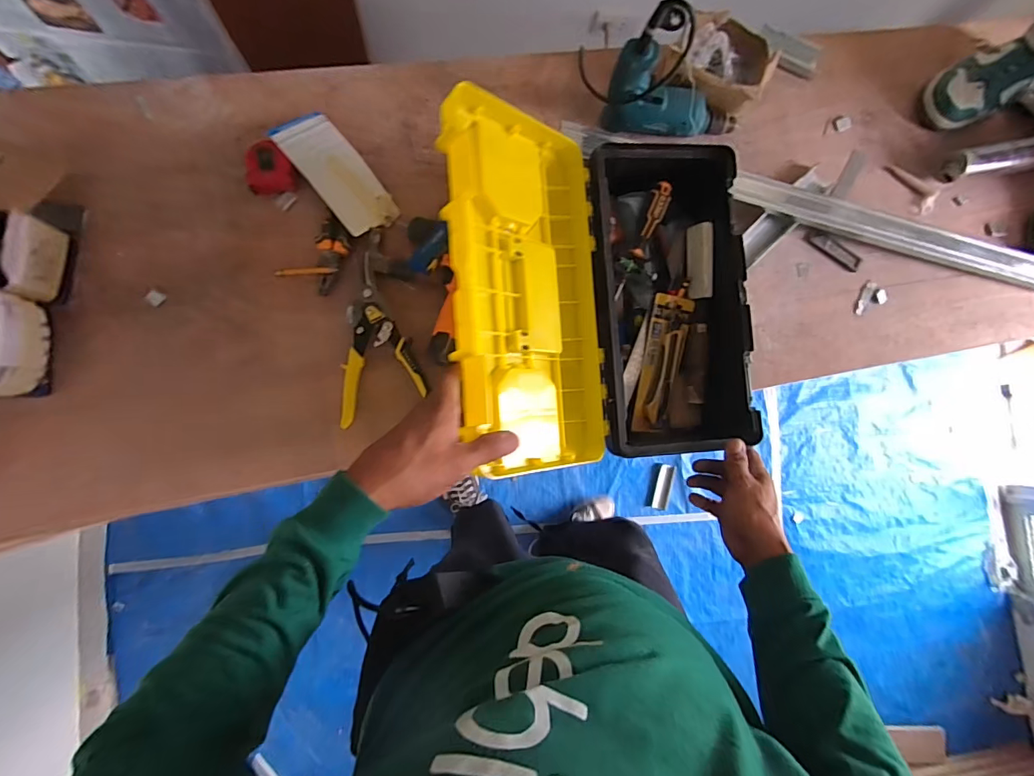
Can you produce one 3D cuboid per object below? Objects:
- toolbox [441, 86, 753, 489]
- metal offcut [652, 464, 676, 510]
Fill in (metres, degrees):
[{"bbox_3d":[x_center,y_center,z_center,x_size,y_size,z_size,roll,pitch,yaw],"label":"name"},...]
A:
[{"bbox_3d":[0.111,-0.112,0.586,0.383,0.193,0.395,-2,86,-8],"label":"toolbox"},{"bbox_3d":[0.469,0.317,1.460,0.043,0.026,0.141,15,84,-6],"label":"metal offcut"}]

